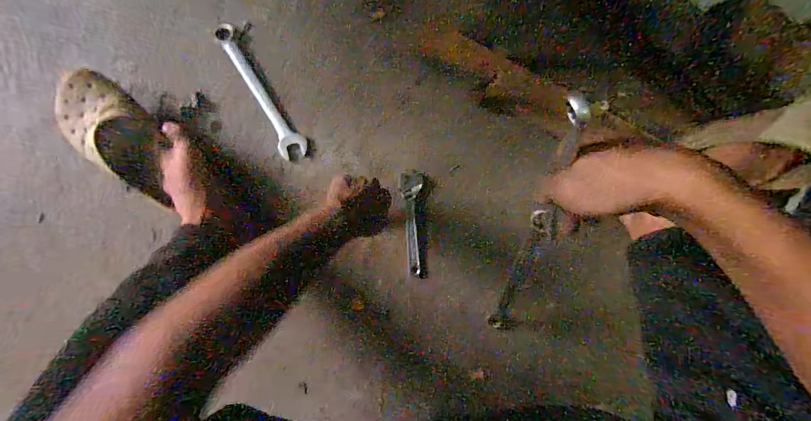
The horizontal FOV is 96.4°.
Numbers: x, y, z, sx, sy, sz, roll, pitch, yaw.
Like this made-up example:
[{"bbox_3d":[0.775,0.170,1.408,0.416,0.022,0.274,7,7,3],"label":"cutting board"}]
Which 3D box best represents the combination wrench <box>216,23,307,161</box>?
[{"bbox_3d":[-0.226,-0.188,0.559,0.039,0.009,0.241,-30,83,-1],"label":"combination wrench"}]

